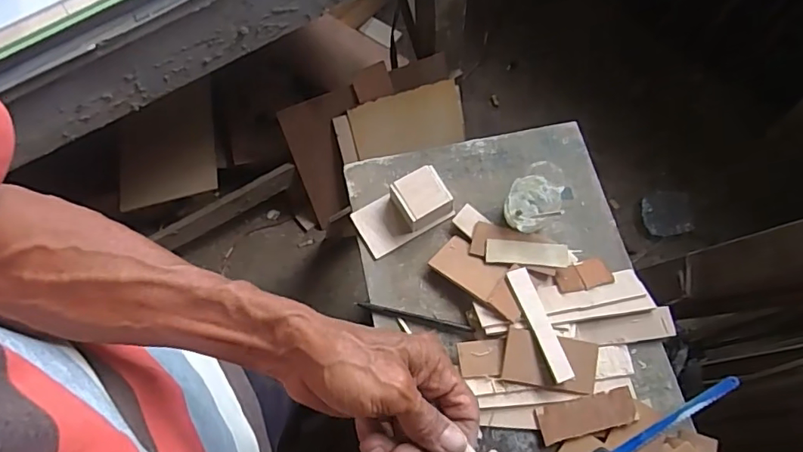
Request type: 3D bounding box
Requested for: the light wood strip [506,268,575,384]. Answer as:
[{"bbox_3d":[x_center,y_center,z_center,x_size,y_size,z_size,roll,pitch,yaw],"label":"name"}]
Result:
[{"bbox_3d":[0.167,0.117,0.624,0.026,0.006,0.140,-17,68,-11],"label":"light wood strip"}]

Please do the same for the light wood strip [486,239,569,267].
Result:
[{"bbox_3d":[0.161,0.036,0.667,0.103,0.005,0.030,4,77,8],"label":"light wood strip"}]

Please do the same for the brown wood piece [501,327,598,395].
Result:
[{"bbox_3d":[0.178,0.161,0.616,0.107,0.009,0.060,11,70,4],"label":"brown wood piece"}]

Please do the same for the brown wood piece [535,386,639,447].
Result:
[{"bbox_3d":[0.216,0.221,0.601,0.111,0.004,0.041,-15,67,2],"label":"brown wood piece"}]

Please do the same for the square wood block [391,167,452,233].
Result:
[{"bbox_3d":[0.026,-0.036,0.691,0.069,0.047,0.064,-30,72,-10],"label":"square wood block"}]

